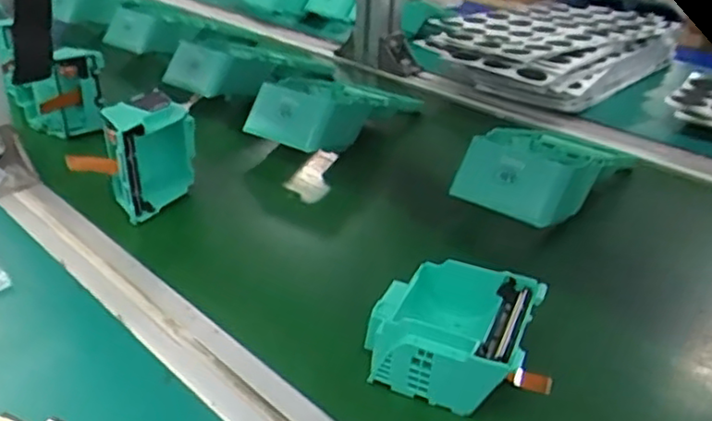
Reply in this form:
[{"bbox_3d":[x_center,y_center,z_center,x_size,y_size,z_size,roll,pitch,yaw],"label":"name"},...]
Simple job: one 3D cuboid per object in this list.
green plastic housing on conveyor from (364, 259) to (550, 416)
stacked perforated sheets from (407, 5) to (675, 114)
[{"bbox_3d":[0.053,0.066,0.343,0.090,0.043,0.080,14,33,19],"label":"green plastic housing on conveyor"},{"bbox_3d":[0.226,-0.202,0.790,0.205,0.050,0.325,27,38,34],"label":"stacked perforated sheets"}]

